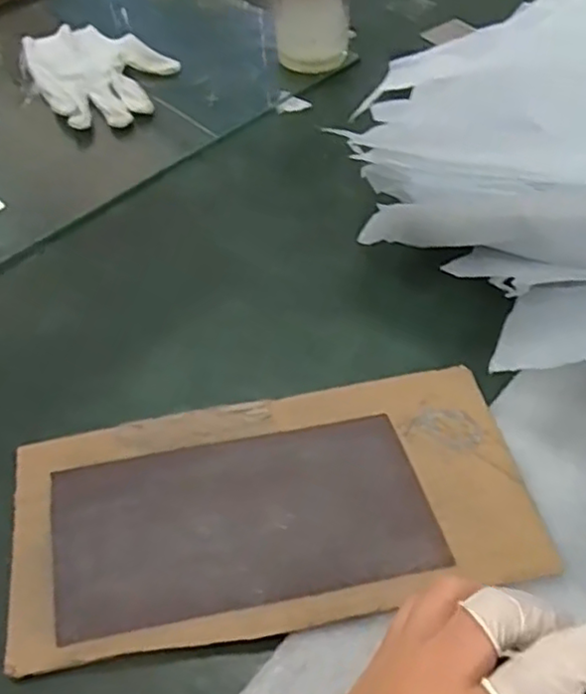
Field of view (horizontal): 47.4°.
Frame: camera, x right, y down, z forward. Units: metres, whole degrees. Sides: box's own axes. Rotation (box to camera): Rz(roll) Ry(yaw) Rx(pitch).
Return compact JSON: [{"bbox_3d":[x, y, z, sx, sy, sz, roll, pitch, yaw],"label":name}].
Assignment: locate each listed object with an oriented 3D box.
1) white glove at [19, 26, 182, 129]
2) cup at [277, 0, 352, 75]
[{"bbox_3d":[-0.187,-0.270,0.656,0.131,0.031,0.190,-24,54,-16],"label":"white glove"},{"bbox_3d":[0.018,-0.325,0.636,0.072,0.092,0.078,0,51,4],"label":"cup"}]

